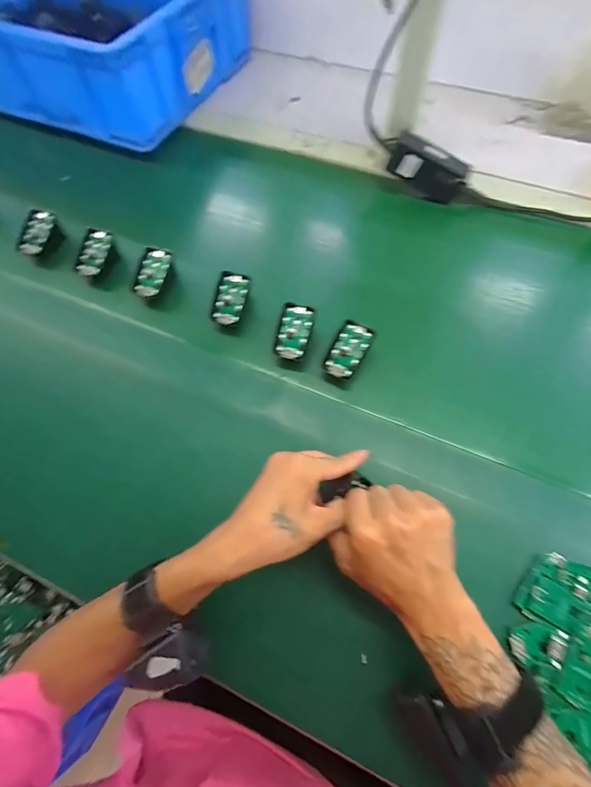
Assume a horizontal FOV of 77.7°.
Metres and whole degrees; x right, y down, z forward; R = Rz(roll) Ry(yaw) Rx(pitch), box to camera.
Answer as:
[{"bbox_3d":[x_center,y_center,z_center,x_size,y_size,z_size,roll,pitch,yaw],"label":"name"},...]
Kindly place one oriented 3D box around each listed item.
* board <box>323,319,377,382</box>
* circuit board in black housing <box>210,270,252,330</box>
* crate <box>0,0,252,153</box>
[{"bbox_3d":[0.063,-0.051,0.434,0.039,0.007,0.068,28,92,11],"label":"board"},{"bbox_3d":[-0.084,-0.122,0.474,0.038,0.012,0.071,16,85,-2],"label":"circuit board in black housing"},{"bbox_3d":[-0.474,-0.728,0.713,0.688,0.132,0.450,29,69,15],"label":"crate"}]

